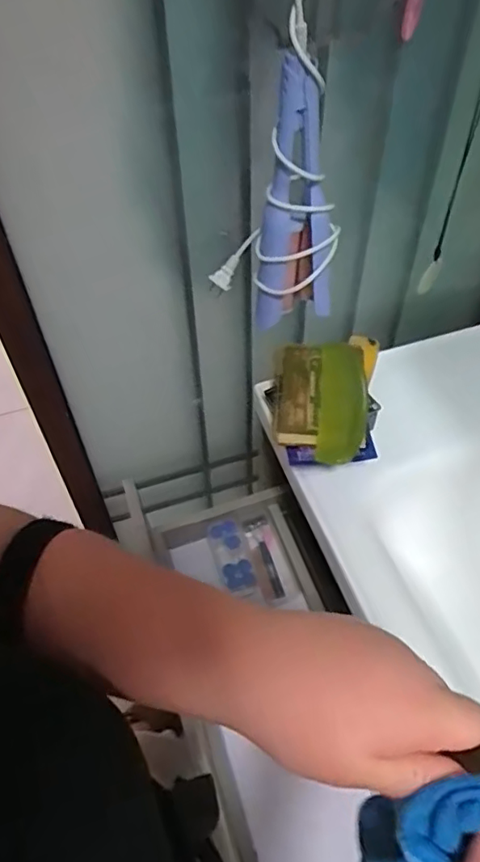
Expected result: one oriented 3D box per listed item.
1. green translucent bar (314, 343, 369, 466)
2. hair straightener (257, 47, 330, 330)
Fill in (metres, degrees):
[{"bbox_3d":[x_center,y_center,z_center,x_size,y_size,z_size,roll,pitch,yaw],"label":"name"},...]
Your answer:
[{"bbox_3d":[0.124,-0.037,0.710,0.059,0.016,0.179,5,51,5],"label":"green translucent bar"},{"bbox_3d":[0.061,-0.229,0.614,0.088,0.263,0.062,1,51,2],"label":"hair straightener"}]

